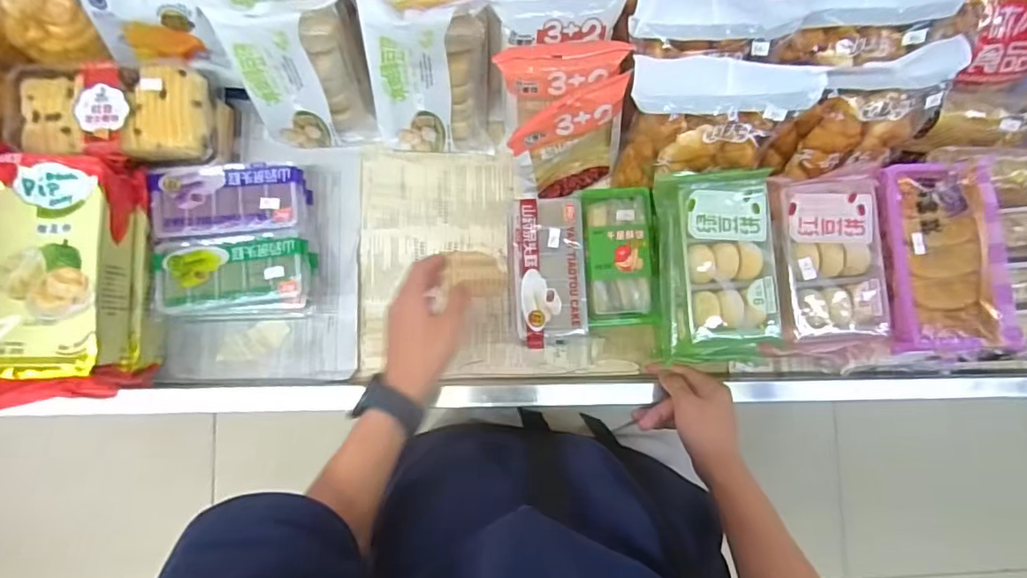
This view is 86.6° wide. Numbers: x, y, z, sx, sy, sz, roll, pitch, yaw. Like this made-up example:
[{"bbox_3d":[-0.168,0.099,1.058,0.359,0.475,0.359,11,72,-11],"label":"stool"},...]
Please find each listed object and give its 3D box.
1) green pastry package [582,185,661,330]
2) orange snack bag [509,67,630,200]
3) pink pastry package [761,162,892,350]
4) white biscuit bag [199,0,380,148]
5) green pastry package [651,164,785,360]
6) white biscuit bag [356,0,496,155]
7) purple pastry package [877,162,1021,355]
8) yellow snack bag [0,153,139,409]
[{"bbox_3d":[0.121,-0.037,0.630,0.083,0.027,0.156,-3,85,-4],"label":"green pastry package"},{"bbox_3d":[0.057,-0.167,0.615,0.128,0.166,0.050,-20,69,-5],"label":"orange snack bag"},{"bbox_3d":[0.318,-0.026,0.548,0.108,0.044,0.179,-1,85,-4],"label":"pink pastry package"},{"bbox_3d":[-0.229,-0.234,0.604,0.126,0.196,0.057,-11,67,-5],"label":"white biscuit bag"},{"bbox_3d":[0.211,-0.023,0.563,0.097,0.072,0.193,-3,85,-4],"label":"green pastry package"},{"bbox_3d":[-0.091,-0.244,0.610,0.130,0.196,0.065,-5,59,-7],"label":"white biscuit bag"},{"bbox_3d":[0.424,-0.034,0.529,0.104,0.029,0.184,-1,85,-4],"label":"purple pastry package"},{"bbox_3d":[-0.453,-0.008,0.543,0.110,0.069,0.232,3,85,-4],"label":"yellow snack bag"}]

